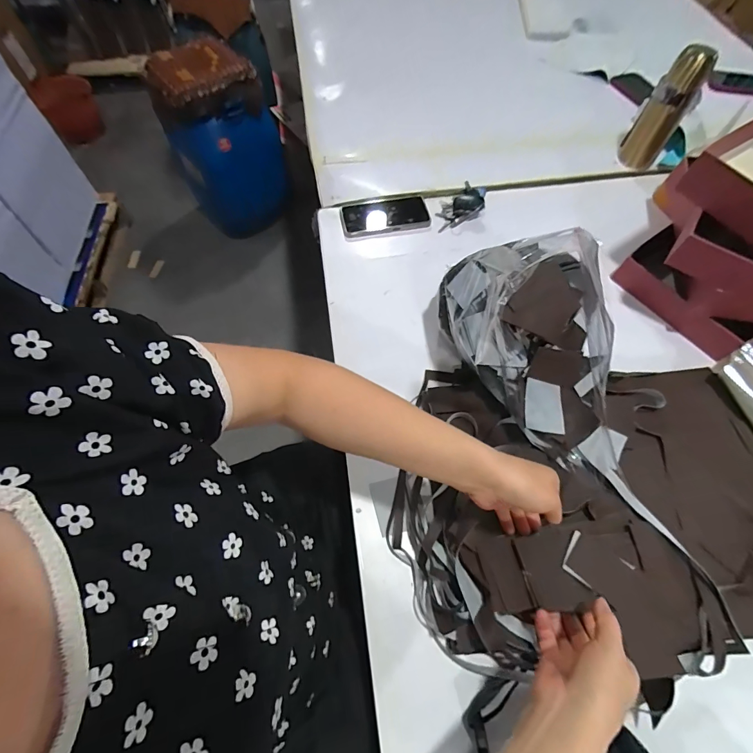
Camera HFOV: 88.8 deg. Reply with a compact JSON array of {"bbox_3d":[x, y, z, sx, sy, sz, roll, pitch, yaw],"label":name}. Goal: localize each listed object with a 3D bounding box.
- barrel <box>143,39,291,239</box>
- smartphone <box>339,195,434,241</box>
[{"bbox_3d":[-0.565,-0.850,1.484,0.360,0.625,0.316,-21,61,-10],"label":"barrel"},{"bbox_3d":[0.017,-0.307,0.736,0.165,0.014,0.089,-11,64,-7],"label":"smartphone"}]

